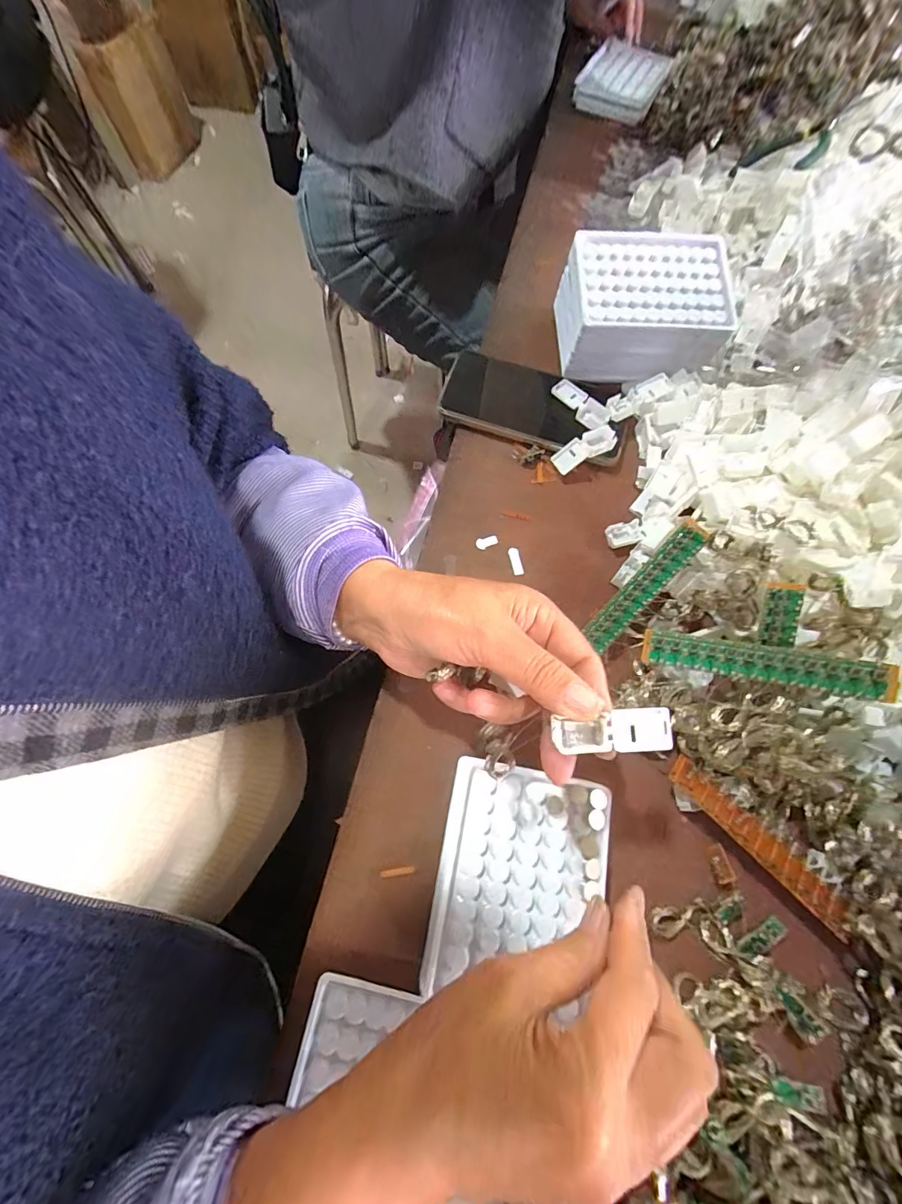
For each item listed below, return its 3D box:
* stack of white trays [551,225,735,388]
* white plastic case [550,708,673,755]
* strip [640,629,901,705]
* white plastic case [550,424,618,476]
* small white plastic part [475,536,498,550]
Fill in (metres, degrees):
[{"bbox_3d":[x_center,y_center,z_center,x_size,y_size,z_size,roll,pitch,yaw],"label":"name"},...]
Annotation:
[{"bbox_3d":[0.170,-0.264,0.388,0.140,0.063,0.110,3,72,-1],"label":"stack of white trays"},{"bbox_3d":[0.078,0.063,0.207,0.057,0.011,0.019,-4,71,-2],"label":"white plastic case"},{"bbox_3d":[0.187,0.037,0.263,0.127,0.004,0.020,9,91,23],"label":"strip"},{"bbox_3d":[0.115,-0.132,0.371,0.056,0.016,0.019,-28,73,6],"label":"white plastic case"},{"bbox_3d":[0.029,-0.050,0.356,0.018,0.005,0.009,-28,74,-11],"label":"small white plastic part"}]

